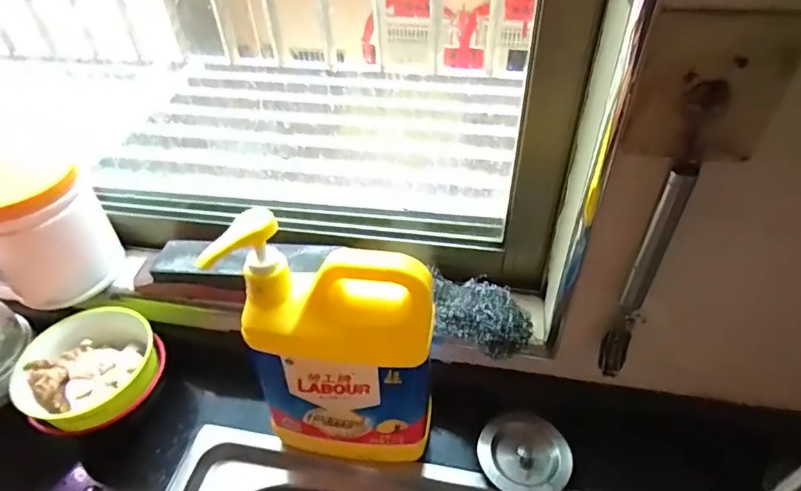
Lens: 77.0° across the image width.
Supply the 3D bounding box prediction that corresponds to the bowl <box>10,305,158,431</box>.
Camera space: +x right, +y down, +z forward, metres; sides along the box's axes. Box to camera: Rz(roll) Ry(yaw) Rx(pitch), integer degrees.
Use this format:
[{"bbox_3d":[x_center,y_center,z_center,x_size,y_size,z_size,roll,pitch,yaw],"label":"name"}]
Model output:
[{"bbox_3d":[-0.299,0.121,0.492,0.123,0.051,0.117,-2,44,2],"label":"bowl"}]

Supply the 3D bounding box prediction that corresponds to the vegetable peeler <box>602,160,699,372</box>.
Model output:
[{"bbox_3d":[0.175,0.029,0.364,0.020,0.196,0.018,23,50,25],"label":"vegetable peeler"}]

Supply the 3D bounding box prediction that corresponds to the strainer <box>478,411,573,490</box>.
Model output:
[{"bbox_3d":[0.116,0.196,0.471,0.081,0.013,0.073,20,48,22],"label":"strainer"}]

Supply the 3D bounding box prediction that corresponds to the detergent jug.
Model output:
[{"bbox_3d":[-0.046,0.091,0.416,0.140,0.254,0.070,8,45,12],"label":"detergent jug"}]

